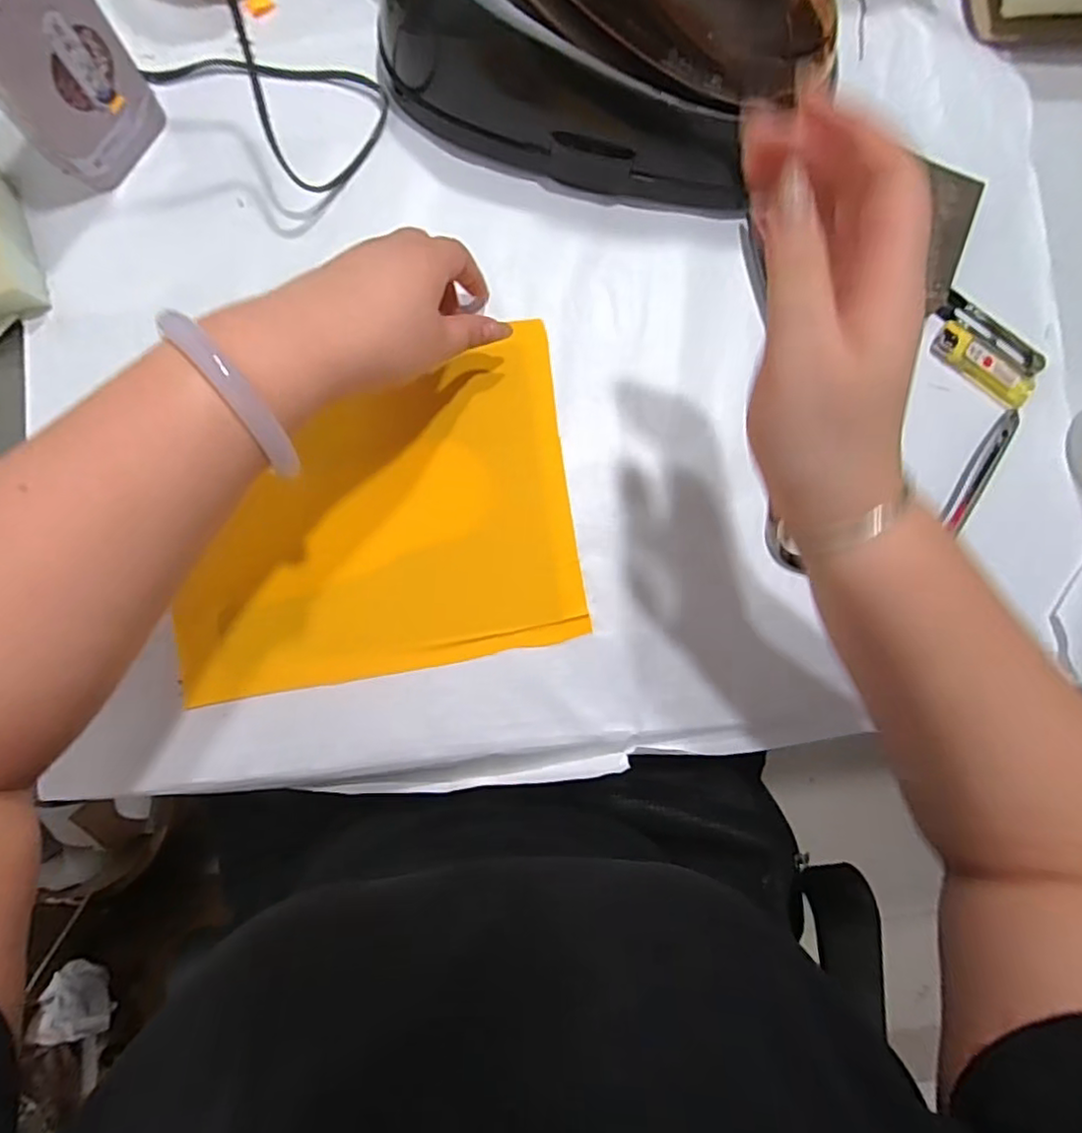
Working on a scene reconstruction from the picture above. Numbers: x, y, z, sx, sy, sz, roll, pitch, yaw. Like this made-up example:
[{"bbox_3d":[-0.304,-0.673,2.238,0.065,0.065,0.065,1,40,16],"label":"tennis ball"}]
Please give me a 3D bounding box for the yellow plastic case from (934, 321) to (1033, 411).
[{"bbox_3d":[0.314,-0.143,0.442,0.077,0.010,0.030,39,83,0],"label":"yellow plastic case"}]

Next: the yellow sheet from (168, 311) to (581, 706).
[{"bbox_3d":[-0.103,-0.033,0.397,0.245,0.009,0.197,-9,86,-6],"label":"yellow sheet"}]

